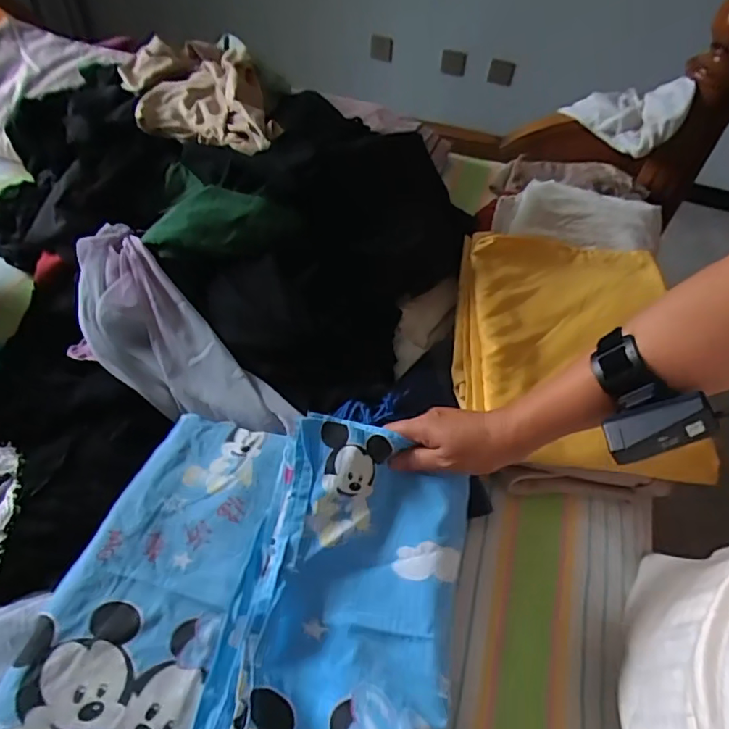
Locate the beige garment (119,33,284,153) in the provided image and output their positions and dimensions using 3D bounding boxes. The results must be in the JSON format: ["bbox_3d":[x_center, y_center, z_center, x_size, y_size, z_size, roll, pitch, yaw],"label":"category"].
[{"bbox_3d":[-0.282,-0.468,0.882,0.232,0.087,0.426,-13,54,-14],"label":"beige garment"}]

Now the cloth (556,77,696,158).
[{"bbox_3d":[0.512,-0.479,1.048,0.229,0.122,0.068,6,35,31],"label":"cloth"}]

